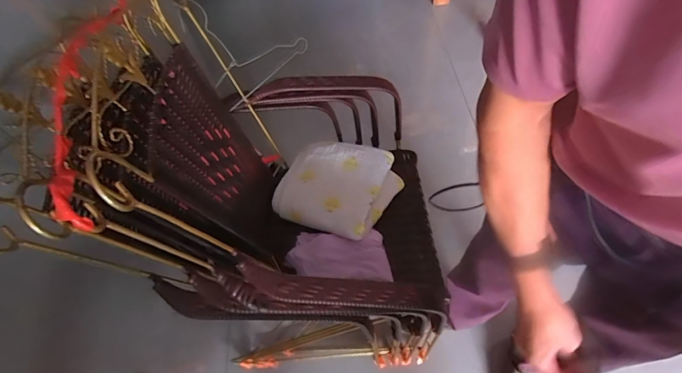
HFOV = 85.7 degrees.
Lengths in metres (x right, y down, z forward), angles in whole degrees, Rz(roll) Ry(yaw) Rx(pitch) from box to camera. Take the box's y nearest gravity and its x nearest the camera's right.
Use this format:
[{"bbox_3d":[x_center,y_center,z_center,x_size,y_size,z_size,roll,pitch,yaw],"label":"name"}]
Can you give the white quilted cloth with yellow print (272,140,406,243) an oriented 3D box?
[{"bbox_3d":[-0.009,-0.003,0.903,0.266,0.063,0.239,17,61,17],"label":"white quilted cloth with yellow print"}]

